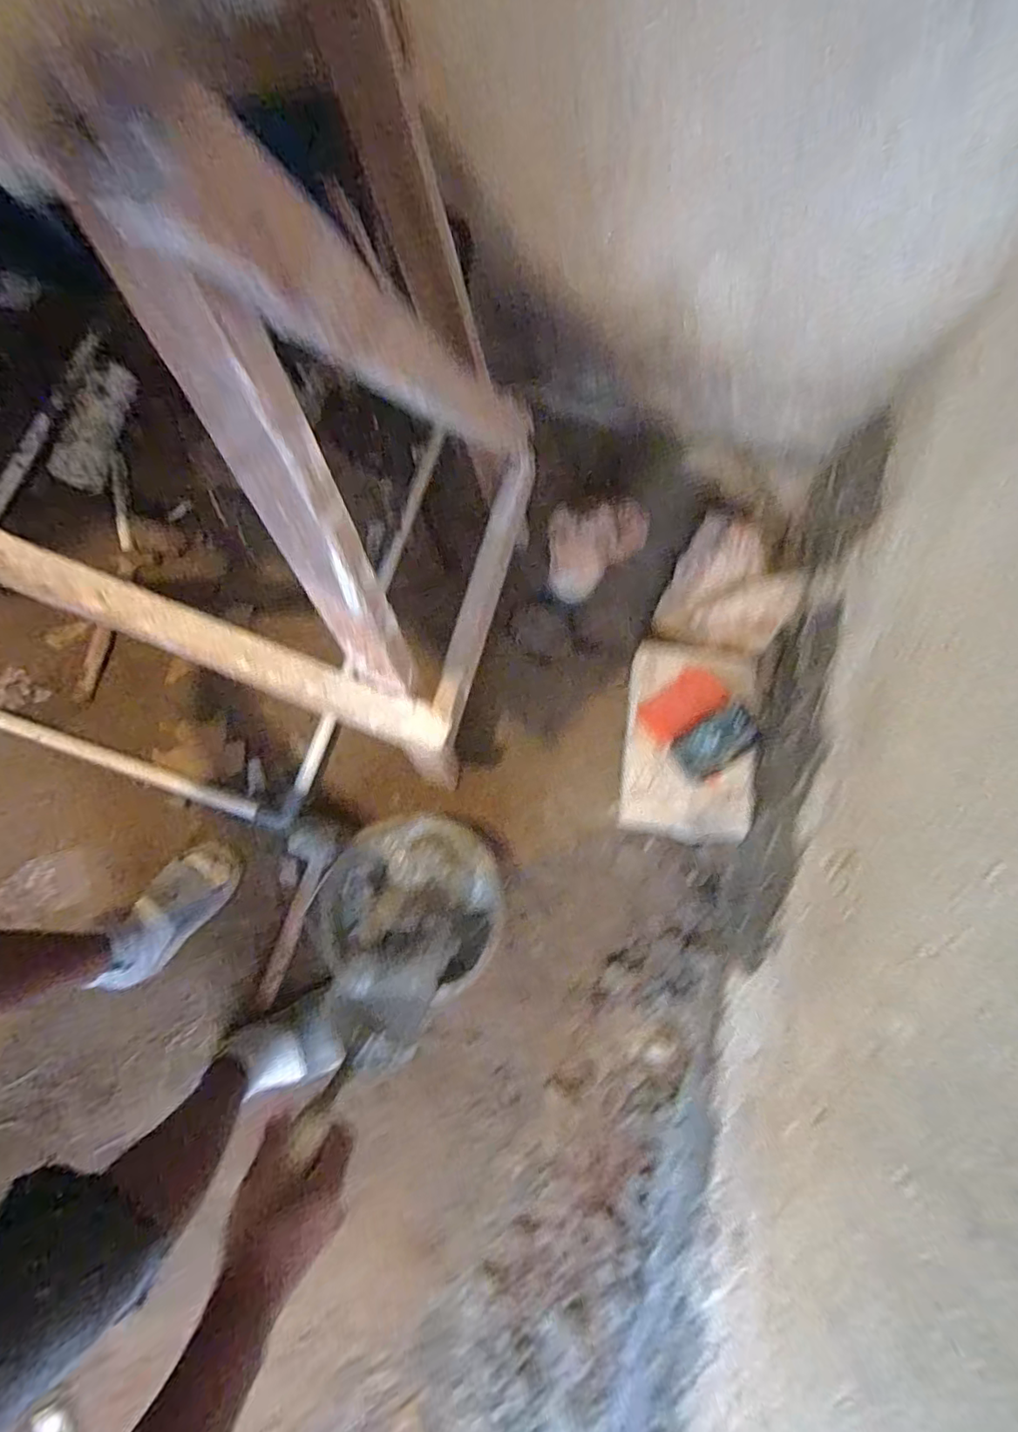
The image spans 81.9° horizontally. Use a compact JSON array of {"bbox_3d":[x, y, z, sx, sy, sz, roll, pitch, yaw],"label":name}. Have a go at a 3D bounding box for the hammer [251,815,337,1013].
[{"bbox_3d":[-0.356,0.314,0.954,0.096,0.061,0.307,20,78,4],"label":"hammer"}]

